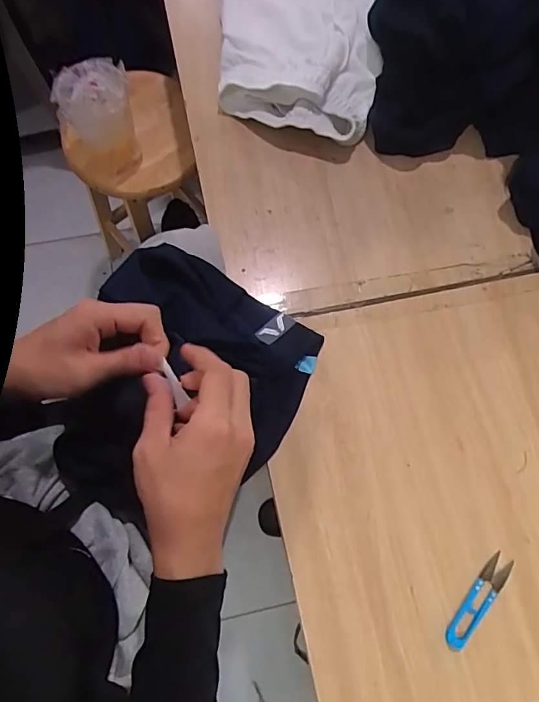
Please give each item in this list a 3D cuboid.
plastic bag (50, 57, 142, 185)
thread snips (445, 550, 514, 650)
[{"bbox_3d":[-0.304,-0.421,0.845,0.124,0.185,0.128,-20,75,-8],"label":"plastic bag"},{"bbox_3d":[0.246,0.293,0.541,0.029,0.004,0.118,38,76,9],"label":"thread snips"}]

